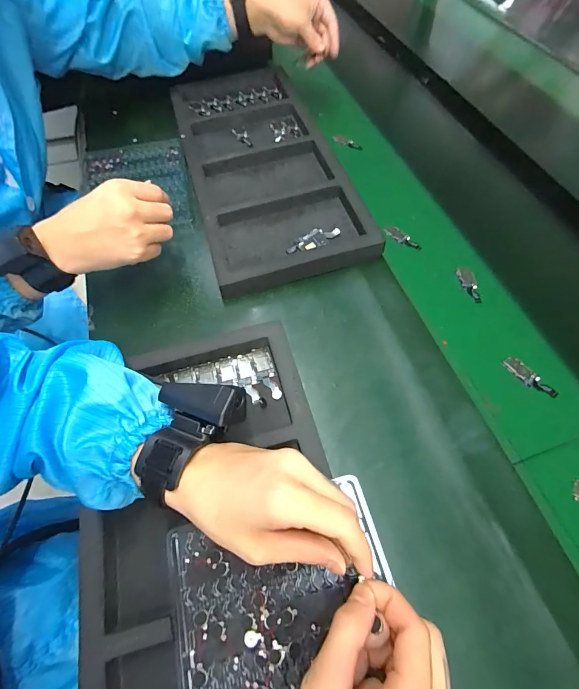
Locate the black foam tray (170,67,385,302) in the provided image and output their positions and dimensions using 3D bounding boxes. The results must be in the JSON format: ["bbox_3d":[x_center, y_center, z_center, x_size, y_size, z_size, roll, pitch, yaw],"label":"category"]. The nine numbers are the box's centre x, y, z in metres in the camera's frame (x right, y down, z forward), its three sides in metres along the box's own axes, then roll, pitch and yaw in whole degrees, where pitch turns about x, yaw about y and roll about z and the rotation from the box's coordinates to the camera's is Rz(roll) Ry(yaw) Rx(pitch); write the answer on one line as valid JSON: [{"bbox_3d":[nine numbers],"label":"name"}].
[{"bbox_3d":[-0.053,-0.310,0.560,0.216,0.034,0.532,-13,62,-8],"label":"black foam tray"}]

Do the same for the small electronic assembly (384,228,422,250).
[{"bbox_3d":[0.163,-0.153,0.503,0.019,0.005,0.058,-37,67,-19],"label":"small electronic assembly"}]

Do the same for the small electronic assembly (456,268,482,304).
[{"bbox_3d":[0.238,-0.079,0.461,0.020,0.004,0.057,-1,61,-1],"label":"small electronic assembly"}]

